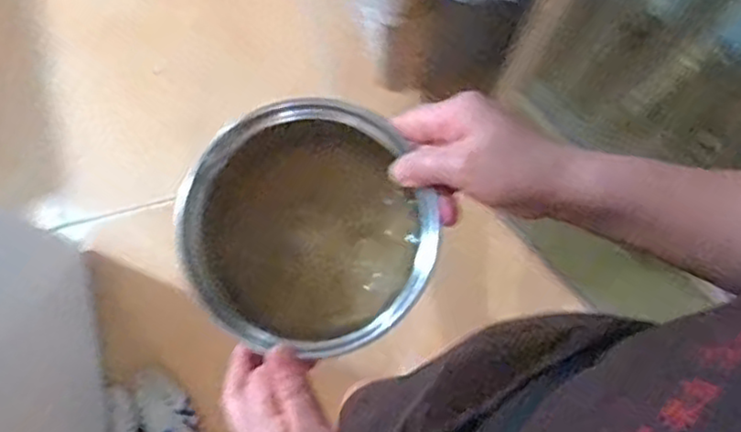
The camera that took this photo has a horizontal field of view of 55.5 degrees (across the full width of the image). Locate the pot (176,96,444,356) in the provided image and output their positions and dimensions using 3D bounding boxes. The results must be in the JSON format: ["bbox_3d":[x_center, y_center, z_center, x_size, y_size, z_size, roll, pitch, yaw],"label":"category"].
[{"bbox_3d":[-0.043,0.013,0.478,0.156,0.081,0.159,0,77,-1],"label":"pot"}]

